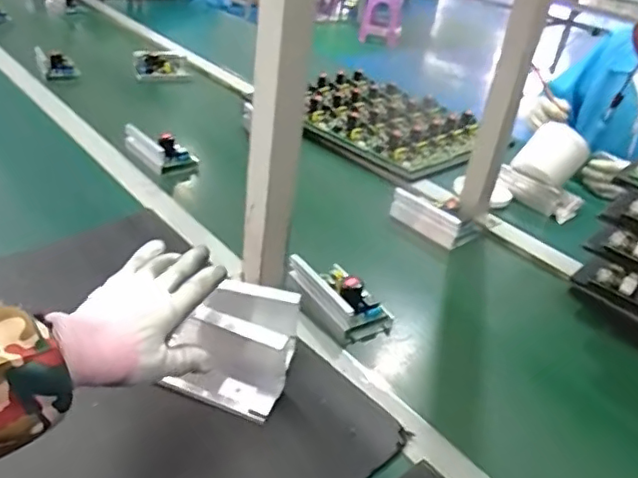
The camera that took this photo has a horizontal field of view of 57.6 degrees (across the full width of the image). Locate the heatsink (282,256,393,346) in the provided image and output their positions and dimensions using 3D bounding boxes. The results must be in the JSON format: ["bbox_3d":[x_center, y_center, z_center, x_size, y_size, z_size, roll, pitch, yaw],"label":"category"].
[{"bbox_3d":[0.024,0.064,0.735,0.074,0.059,0.139,-16,39,-35],"label":"heatsink"}]

